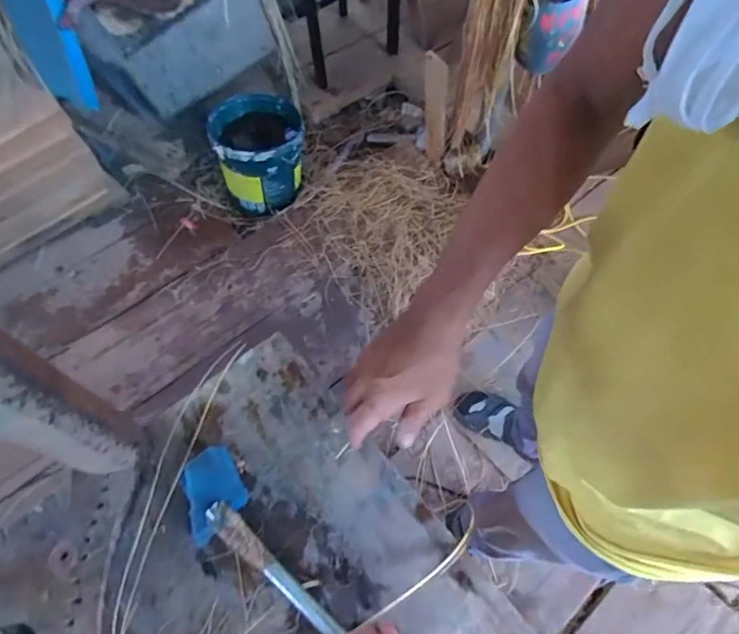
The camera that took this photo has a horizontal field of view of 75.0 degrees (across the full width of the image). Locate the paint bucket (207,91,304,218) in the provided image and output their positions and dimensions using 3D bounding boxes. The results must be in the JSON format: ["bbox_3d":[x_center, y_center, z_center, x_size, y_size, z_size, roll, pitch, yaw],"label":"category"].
[{"bbox_3d":[-0.347,-0.545,1.612,0.295,0.284,0.295,0,58,0],"label":"paint bucket"}]

